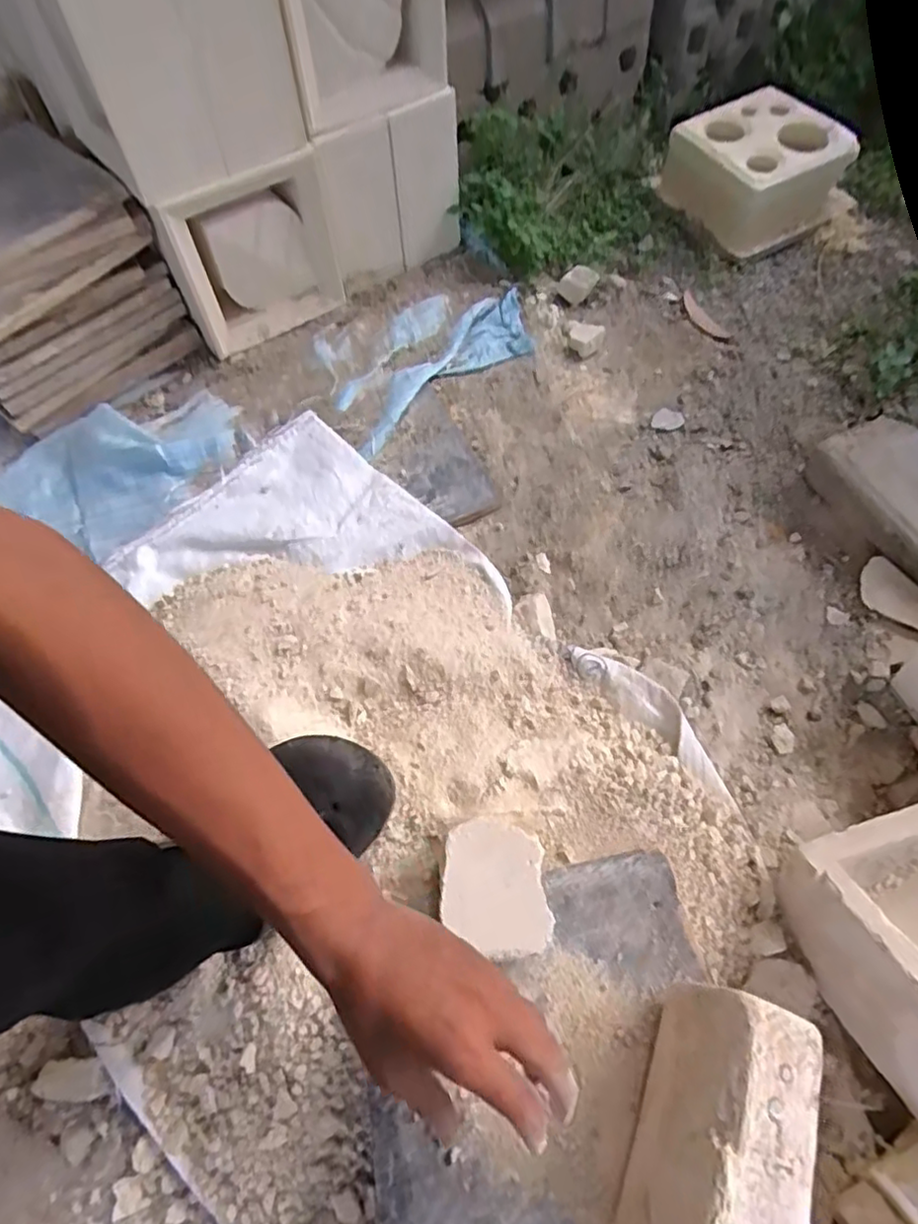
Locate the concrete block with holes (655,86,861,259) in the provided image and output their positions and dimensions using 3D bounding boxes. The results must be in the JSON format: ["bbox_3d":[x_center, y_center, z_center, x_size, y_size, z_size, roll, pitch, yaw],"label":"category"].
[{"bbox_3d":[0.485,-0.721,1.048,0.230,0.119,0.234,-28,61,-12],"label":"concrete block with holes"}]

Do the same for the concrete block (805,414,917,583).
[{"bbox_3d":[0.483,-0.108,0.682,0.115,0.069,0.218,-21,59,-8],"label":"concrete block"}]

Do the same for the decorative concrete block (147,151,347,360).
[{"bbox_3d":[-0.266,-0.471,0.844,0.074,0.205,0.223,40,68,22],"label":"decorative concrete block"}]

